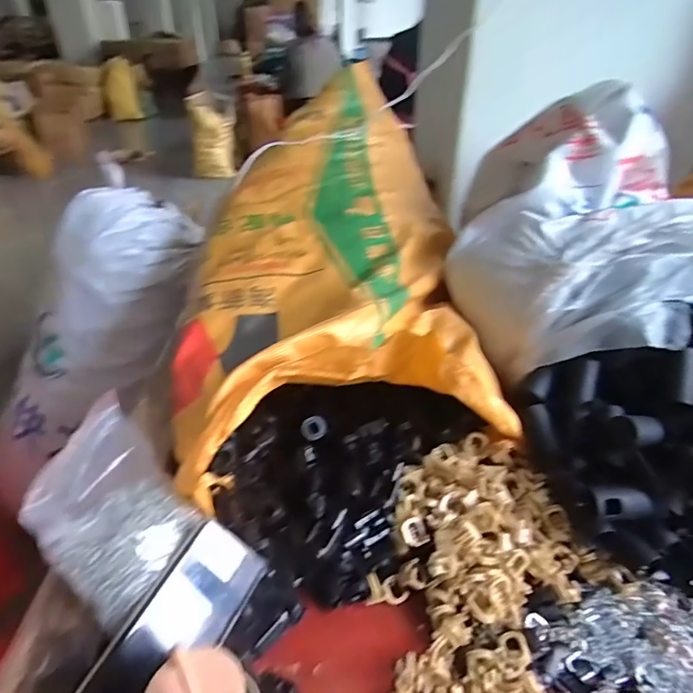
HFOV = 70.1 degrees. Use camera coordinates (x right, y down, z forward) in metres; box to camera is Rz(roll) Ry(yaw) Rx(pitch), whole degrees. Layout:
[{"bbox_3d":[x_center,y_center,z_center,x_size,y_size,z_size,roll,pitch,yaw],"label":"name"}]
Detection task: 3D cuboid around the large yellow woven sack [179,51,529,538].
[{"bbox_3d":[-0.019,-0.154,0.741,0.374,0.193,0.828,1,51,1],"label":"large yellow woven sack"}]

